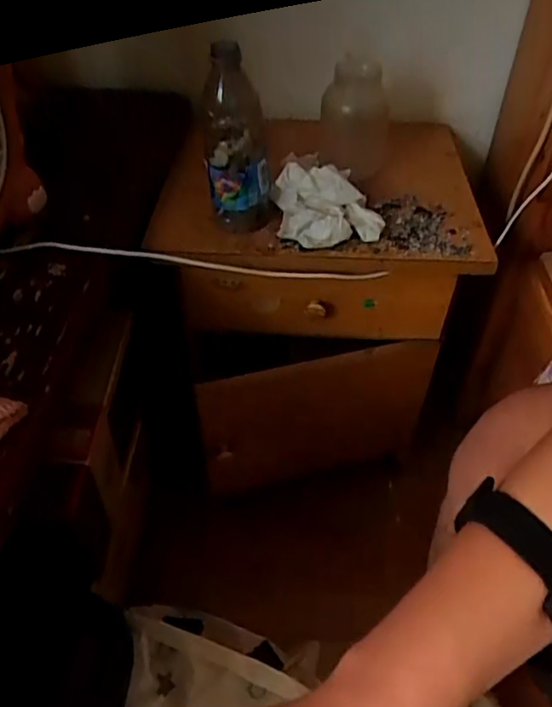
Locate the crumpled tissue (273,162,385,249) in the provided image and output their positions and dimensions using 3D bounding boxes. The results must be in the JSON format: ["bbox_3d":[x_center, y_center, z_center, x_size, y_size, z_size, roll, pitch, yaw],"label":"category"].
[{"bbox_3d":[0.062,-0.170,0.641,0.121,0.063,0.074,-2,45,-3],"label":"crumpled tissue"}]

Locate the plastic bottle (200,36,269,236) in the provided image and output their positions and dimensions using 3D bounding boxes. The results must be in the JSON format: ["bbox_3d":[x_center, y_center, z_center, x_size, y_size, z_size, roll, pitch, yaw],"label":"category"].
[{"bbox_3d":[-0.041,-0.221,0.587,0.066,0.190,0.072,0,45,0],"label":"plastic bottle"}]

